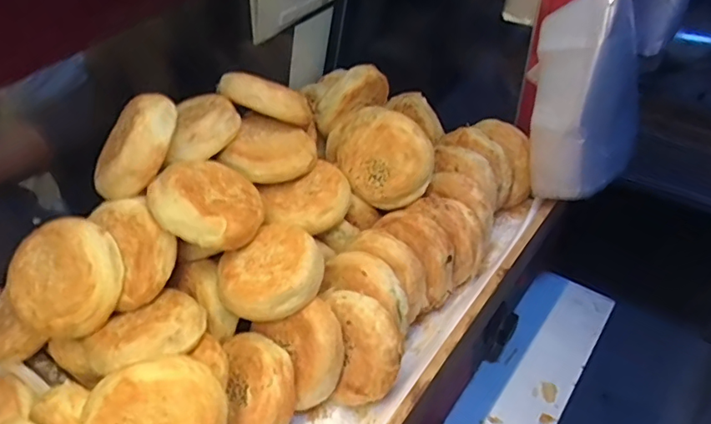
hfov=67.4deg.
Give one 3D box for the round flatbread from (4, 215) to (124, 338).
[{"bbox_3d":[-0.243,0.059,0.449,0.098,0.034,0.094,-37,77,5],"label":"round flatbread"}]

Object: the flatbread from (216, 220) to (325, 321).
[{"bbox_3d":[-0.075,0.060,0.486,0.090,0.043,0.087,-2,43,2],"label":"flatbread"}]

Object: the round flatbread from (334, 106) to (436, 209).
[{"bbox_3d":[0.030,-0.062,0.576,0.094,0.030,0.112,-41,81,17],"label":"round flatbread"}]

